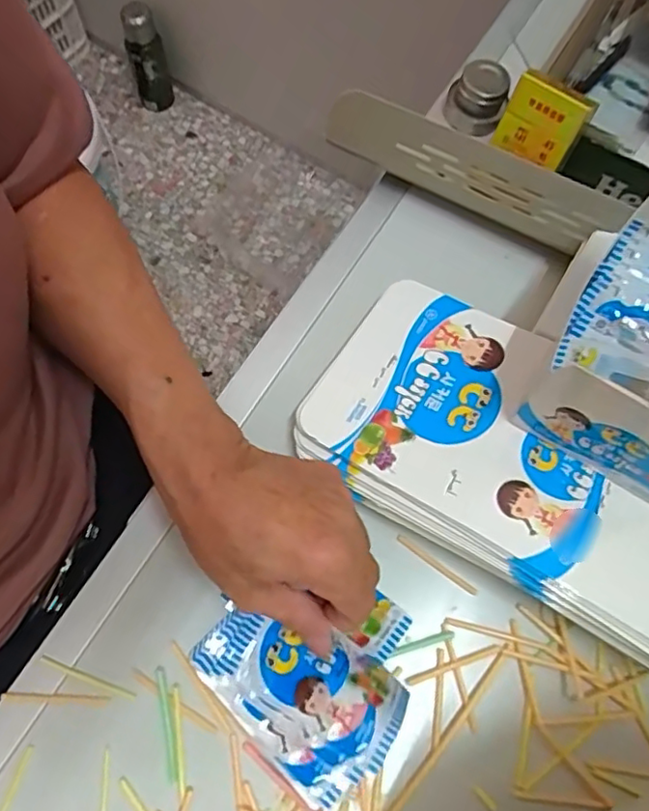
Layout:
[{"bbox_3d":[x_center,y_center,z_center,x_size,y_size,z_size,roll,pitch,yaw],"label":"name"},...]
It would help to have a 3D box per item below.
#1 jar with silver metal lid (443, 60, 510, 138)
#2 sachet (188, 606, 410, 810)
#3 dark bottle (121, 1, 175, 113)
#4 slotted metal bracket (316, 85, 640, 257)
[{"bbox_3d":[0.129,-0.259,0.509,0.048,0.041,0.039,25,70,7],"label":"jar with silver metal lid"},{"bbox_3d":[-0.016,0.161,0.345,0.117,0.035,0.076,38,72,12],"label":"sachet"},{"bbox_3d":[-0.359,-0.700,1.240,0.073,0.216,0.065,-16,70,-8],"label":"dark bottle"},{"bbox_3d":[0.103,-0.173,0.451,0.225,0.063,0.009,29,70,9],"label":"slotted metal bracket"}]

